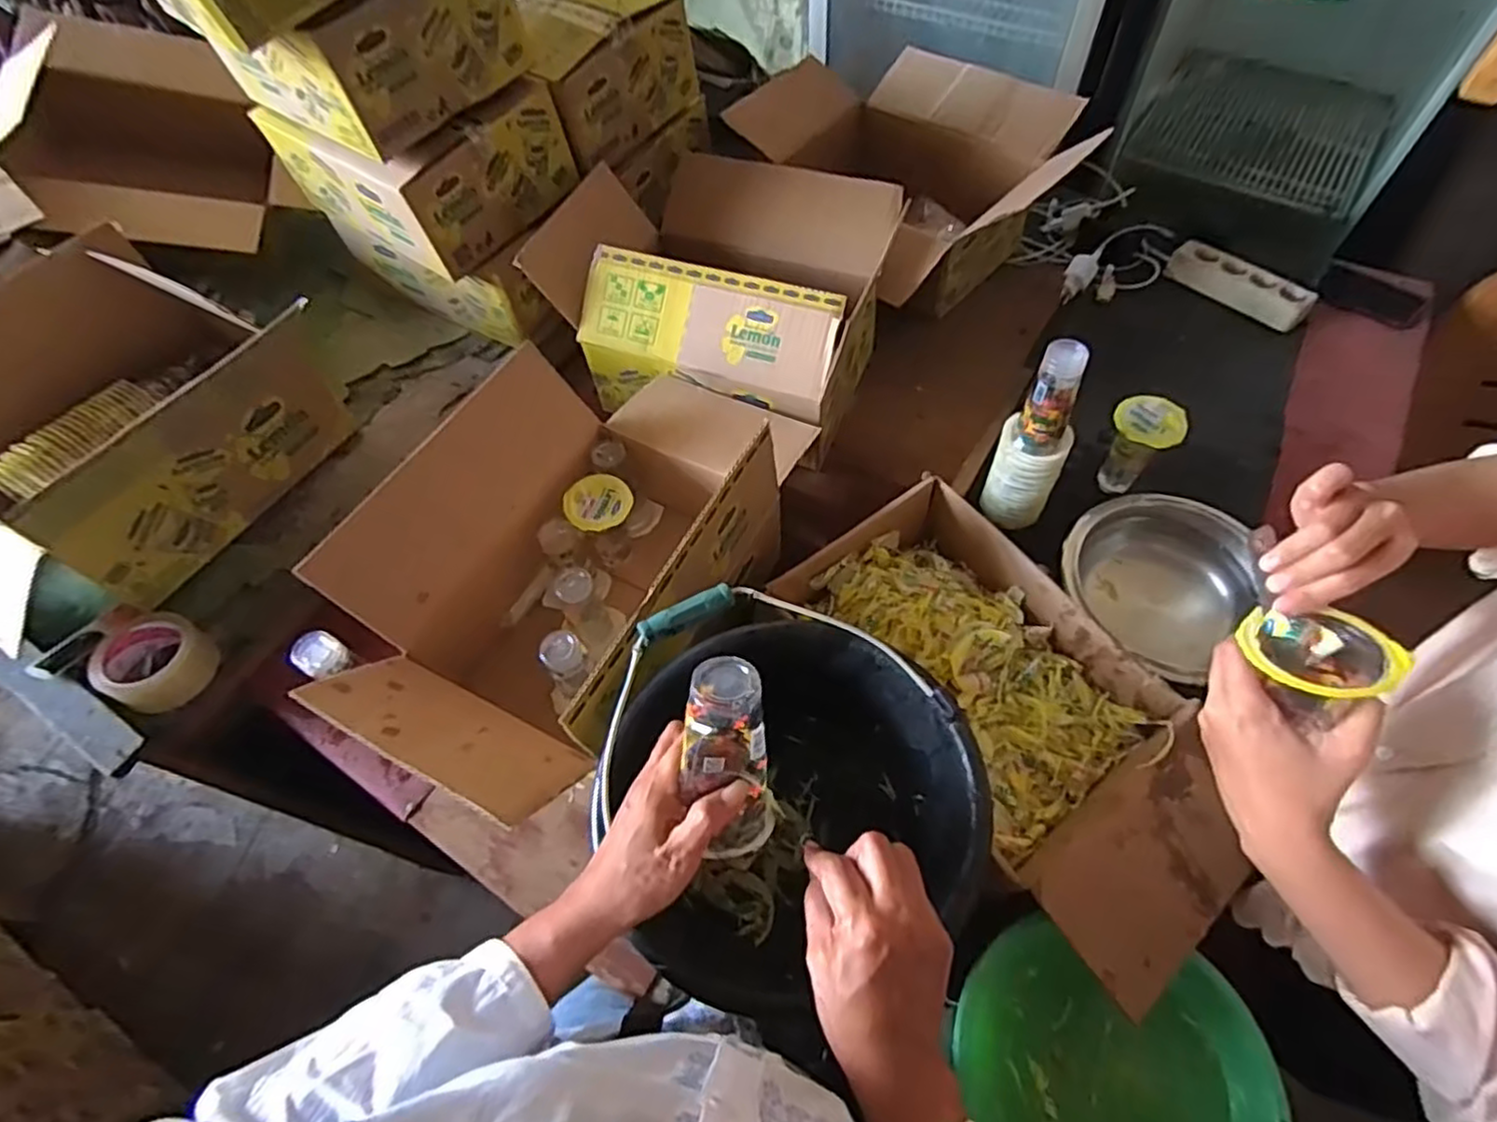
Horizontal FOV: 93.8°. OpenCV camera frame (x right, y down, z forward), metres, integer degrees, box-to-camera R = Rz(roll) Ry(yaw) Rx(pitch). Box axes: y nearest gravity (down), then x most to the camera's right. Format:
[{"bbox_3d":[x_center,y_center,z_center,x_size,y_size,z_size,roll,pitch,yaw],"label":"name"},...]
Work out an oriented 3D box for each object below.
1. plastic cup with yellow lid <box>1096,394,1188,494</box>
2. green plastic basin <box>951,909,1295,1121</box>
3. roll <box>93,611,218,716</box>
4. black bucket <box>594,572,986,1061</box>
[{"bbox_3d":[0.469,-0.136,0.852,0.076,0.118,0.073,-1,59,2],"label":"plastic cup with yellow lid"},{"bbox_3d":[0.282,0.417,0.553,0.229,0.056,0.211,-1,59,2],"label":"green plastic basin"},{"bbox_3d":[-0.651,0.111,0.771,0.084,0.059,0.099,24,63,15],"label":"roll"},{"bbox_3d":[0.030,0.187,0.577,0.269,0.226,0.258,-1,59,2],"label":"black bucket"}]

